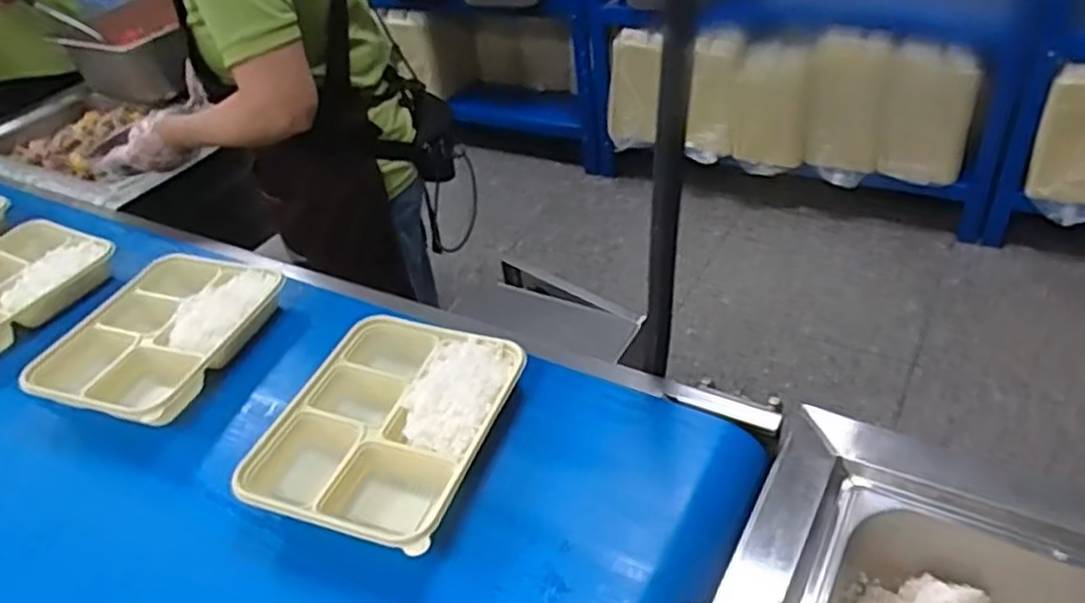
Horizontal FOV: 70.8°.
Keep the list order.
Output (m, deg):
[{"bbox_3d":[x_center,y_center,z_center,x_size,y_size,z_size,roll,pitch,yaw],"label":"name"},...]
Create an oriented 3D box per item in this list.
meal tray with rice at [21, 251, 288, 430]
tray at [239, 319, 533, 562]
[{"bbox_3d":[-0.453,0.042,0.920,0.216,0.061,0.255,10,43,18],"label":"meal tray with rice"},{"bbox_3d":[-0.145,0.121,0.750,0.202,0.056,0.264,11,43,19],"label":"tray"}]

